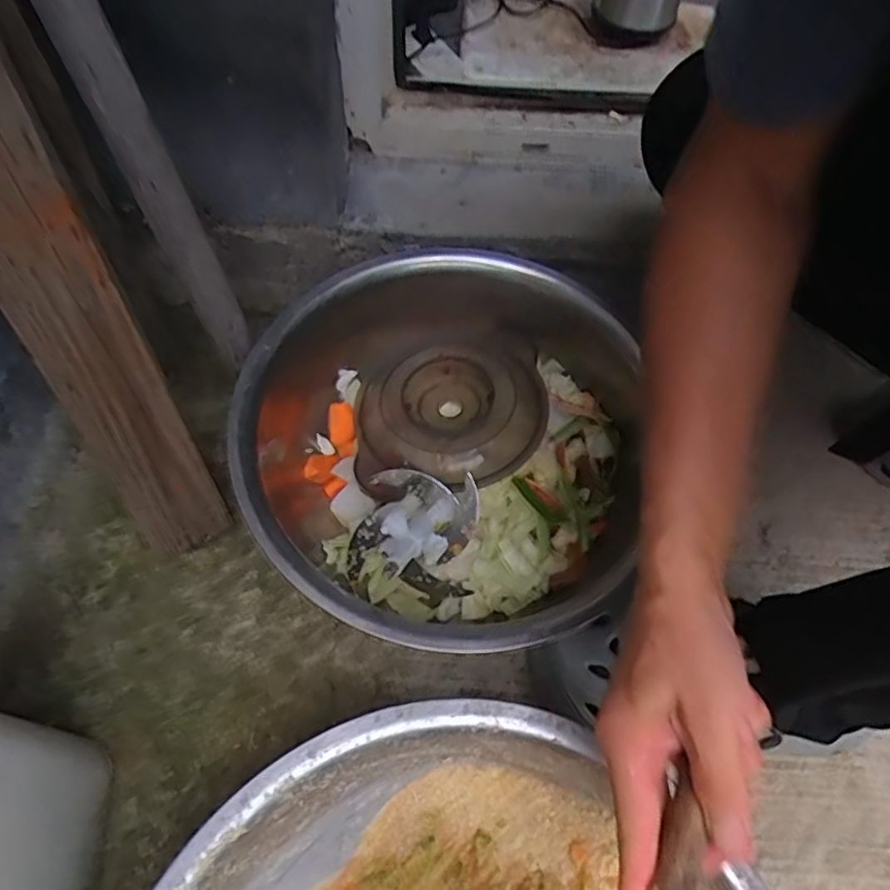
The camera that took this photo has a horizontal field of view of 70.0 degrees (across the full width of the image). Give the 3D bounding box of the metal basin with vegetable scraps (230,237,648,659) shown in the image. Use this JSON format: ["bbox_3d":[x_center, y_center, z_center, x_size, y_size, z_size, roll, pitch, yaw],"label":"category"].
[{"bbox_3d":[0.004,-0.001,0.539,0.316,0.125,0.341,0,57,-1],"label":"metal basin with vegetable scraps"}]

